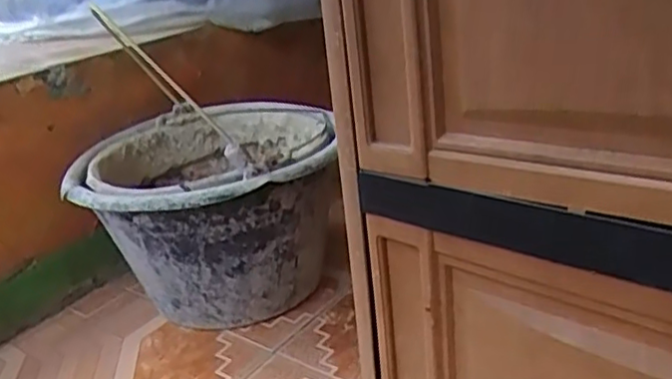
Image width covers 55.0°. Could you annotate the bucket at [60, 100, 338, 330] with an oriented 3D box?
[{"bbox_3d":[-0.134,0.029,0.754,0.265,0.196,0.275,-6,24,3],"label":"bucket"}]

